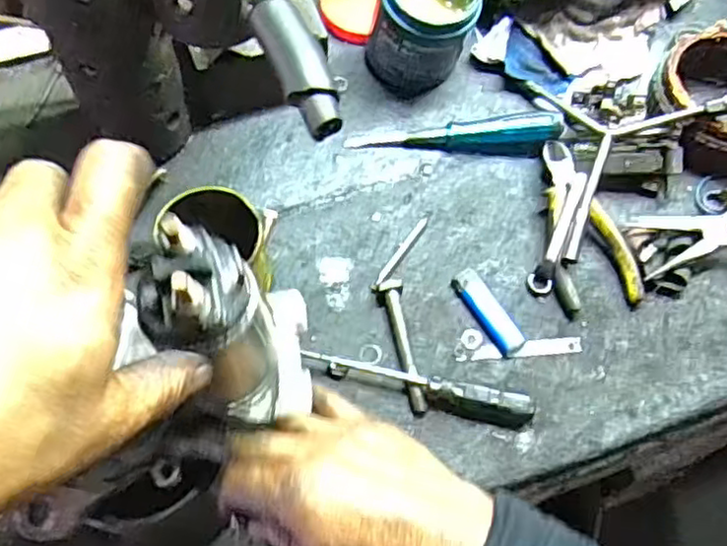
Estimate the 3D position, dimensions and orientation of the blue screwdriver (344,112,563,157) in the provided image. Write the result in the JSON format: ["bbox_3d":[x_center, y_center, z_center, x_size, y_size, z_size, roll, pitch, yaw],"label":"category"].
[{"bbox_3d":[0.083,-0.132,0.630,0.188,0.036,0.033,3,63,0],"label":"blue screwdriver"}]

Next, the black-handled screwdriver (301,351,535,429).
[{"bbox_3d":[0.042,0.090,0.549,0.184,0.027,0.023,15,64,5],"label":"black-handled screwdriver"}]

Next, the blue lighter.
[{"bbox_3d":[0.107,0.033,0.586,0.025,0.013,0.082,-27,67,-15],"label":"blue lighter"}]

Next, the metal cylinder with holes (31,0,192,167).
[{"bbox_3d":[-0.194,-0.189,0.534,0.085,0.210,0.096,-10,64,-7],"label":"metal cylinder with holes"}]

